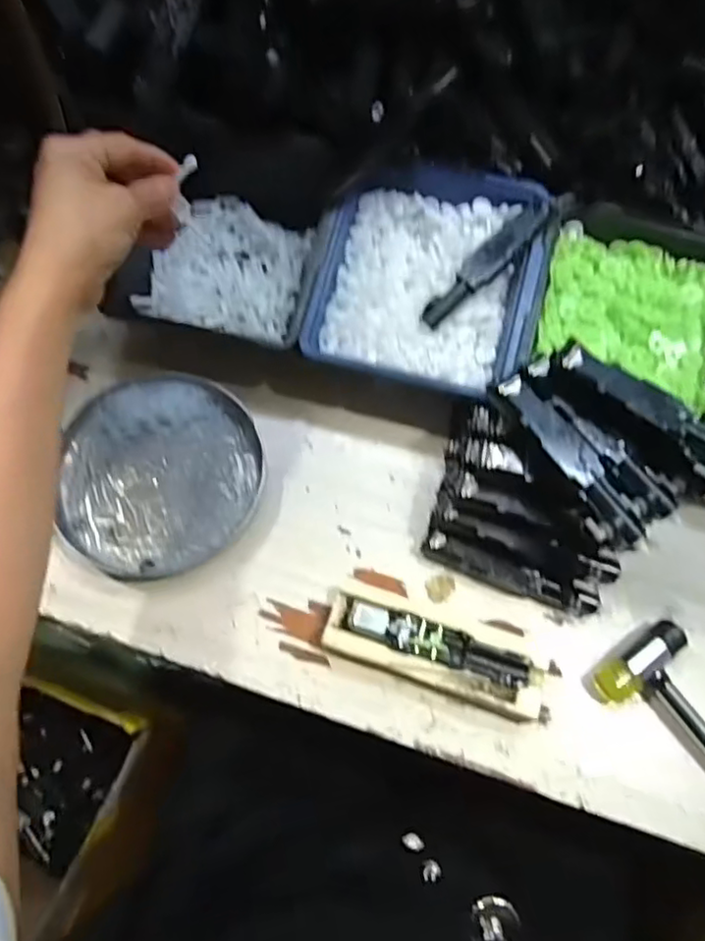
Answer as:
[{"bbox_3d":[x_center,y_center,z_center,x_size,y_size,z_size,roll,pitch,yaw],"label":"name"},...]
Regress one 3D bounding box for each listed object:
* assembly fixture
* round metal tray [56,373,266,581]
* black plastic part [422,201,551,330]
[{"bbox_3d":[0.051,0.116,0.406,0.138,0.027,0.038,20,70,5],"label":"assembly fixture"},{"bbox_3d":[-0.134,0.002,0.450,0.137,0.017,0.139,1,70,-2],"label":"round metal tray"},{"bbox_3d":[0.094,-0.145,0.447,0.117,0.013,0.022,-45,77,2],"label":"black plastic part"}]

